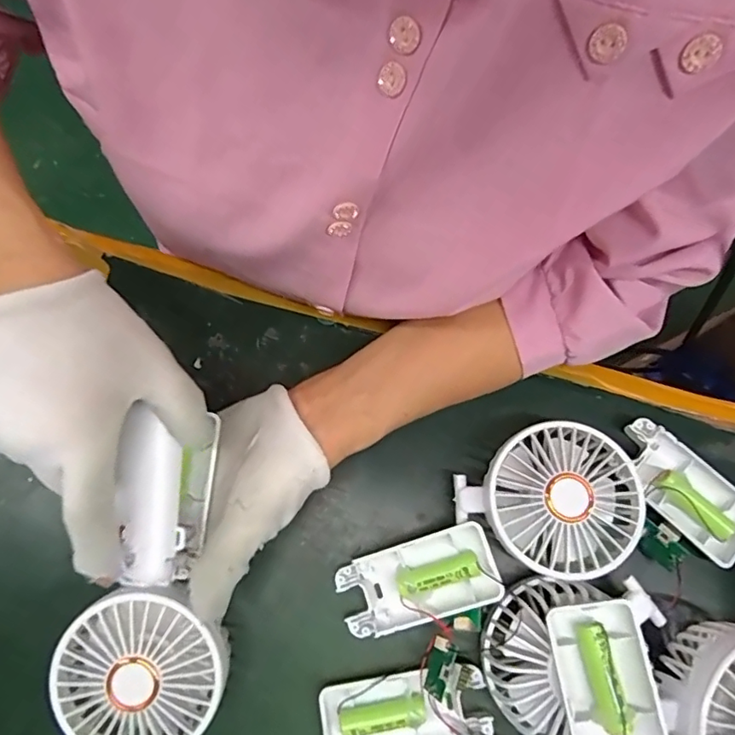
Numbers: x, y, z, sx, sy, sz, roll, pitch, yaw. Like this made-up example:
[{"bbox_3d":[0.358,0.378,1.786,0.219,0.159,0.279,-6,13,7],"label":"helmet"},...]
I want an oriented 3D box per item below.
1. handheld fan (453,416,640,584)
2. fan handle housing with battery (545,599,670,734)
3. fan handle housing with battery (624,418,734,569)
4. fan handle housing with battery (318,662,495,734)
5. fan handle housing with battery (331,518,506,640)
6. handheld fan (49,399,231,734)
[{"bbox_3d":[0.111,0.077,0.326,0.096,0.045,0.088,37,80,9],"label":"handheld fan"},{"bbox_3d":[0.121,0.169,0.271,0.045,0.026,0.090,-10,78,-1],"label":"fan handle housing with battery"},{"bbox_3d":[0.198,0.077,0.338,0.091,0.020,0.047,40,81,9],"label":"fan handle housing with battery"},{"bbox_3d":[0.021,0.199,0.308,0.094,0.016,0.045,-10,78,-1],"label":"fan handle housing with battery"},{"bbox_3d":[0.031,0.127,0.319,0.094,0.017,0.045,-23,76,12],"label":"fan handle housing with battery"},{"bbox_3d":[-0.113,0.116,0.291,0.084,0.048,0.176,8,91,2],"label":"handheld fan"}]

